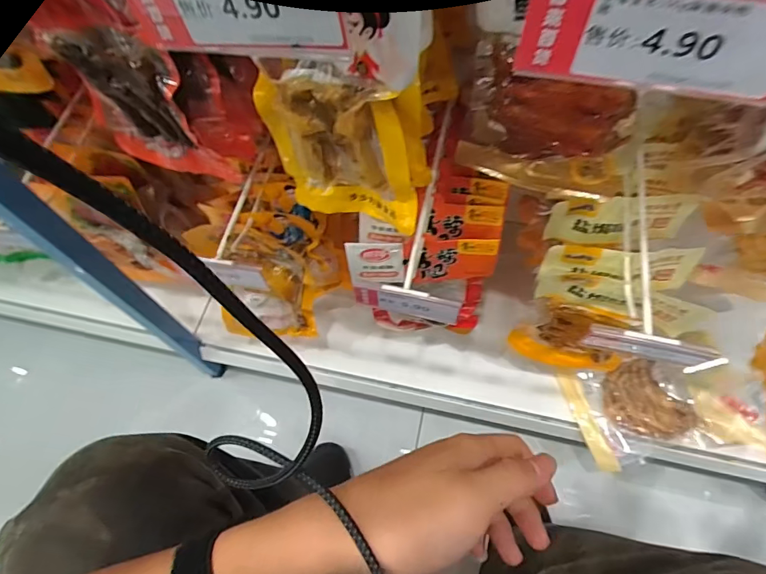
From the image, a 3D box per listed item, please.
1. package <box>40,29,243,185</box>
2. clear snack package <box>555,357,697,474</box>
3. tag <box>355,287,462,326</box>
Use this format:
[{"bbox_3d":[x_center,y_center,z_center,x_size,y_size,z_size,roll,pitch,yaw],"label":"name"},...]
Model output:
[{"bbox_3d":[-0.215,-0.160,0.420,0.128,0.158,0.035,22,66,14],"label":"package"},{"bbox_3d":[0.371,0.170,0.667,0.181,0.025,0.138,-16,63,-5],"label":"clear snack package"},{"bbox_3d":[0.021,0.016,0.424,0.097,0.032,0.011,10,63,8],"label":"tag"}]

